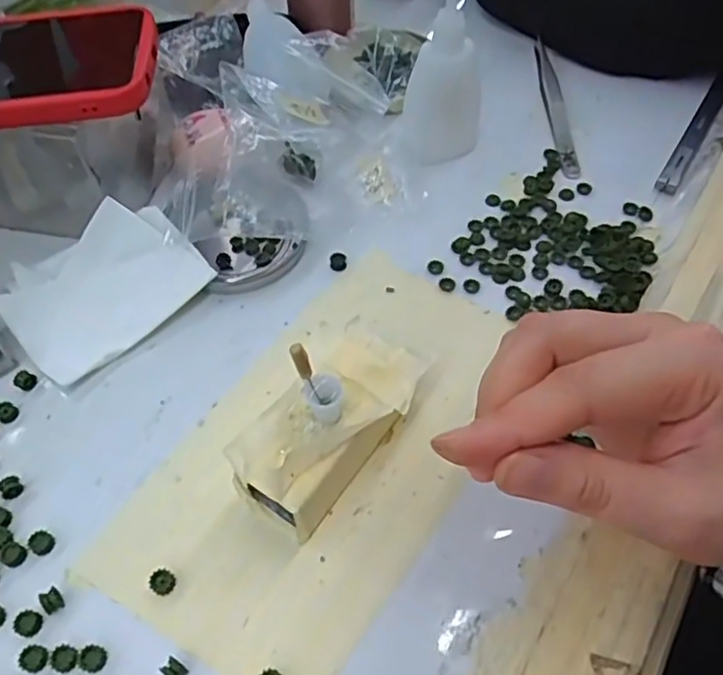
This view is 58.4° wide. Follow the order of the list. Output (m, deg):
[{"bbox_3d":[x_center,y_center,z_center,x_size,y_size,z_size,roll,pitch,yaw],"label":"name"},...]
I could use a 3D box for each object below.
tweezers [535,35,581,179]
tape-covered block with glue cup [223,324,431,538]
[{"bbox_3d":[0.118,-0.147,0.400,0.013,0.007,0.132,-1,56,0],"label":"tweezers"},{"bbox_3d":[-0.012,0.035,0.257,0.043,0.047,0.085,35,63,22],"label":"tape-covered block with glue cup"}]

